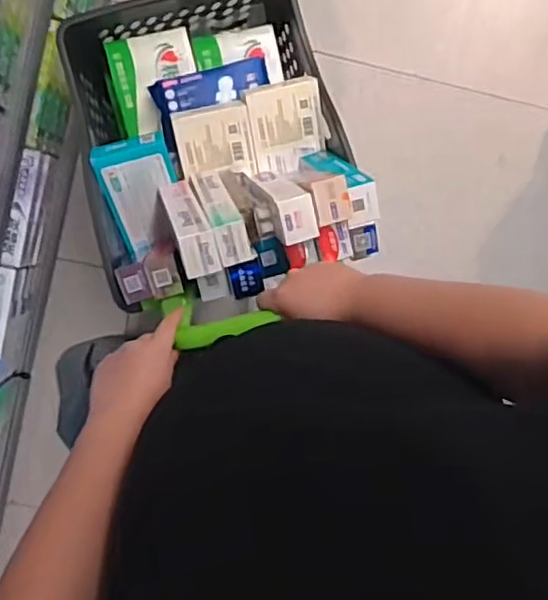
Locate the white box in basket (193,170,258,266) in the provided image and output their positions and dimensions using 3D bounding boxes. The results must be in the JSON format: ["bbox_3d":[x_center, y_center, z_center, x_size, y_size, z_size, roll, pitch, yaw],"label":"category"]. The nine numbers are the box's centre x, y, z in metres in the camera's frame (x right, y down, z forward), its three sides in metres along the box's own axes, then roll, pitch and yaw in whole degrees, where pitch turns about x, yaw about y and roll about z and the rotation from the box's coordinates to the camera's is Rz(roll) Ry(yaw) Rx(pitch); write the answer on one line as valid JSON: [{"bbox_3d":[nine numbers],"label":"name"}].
[{"bbox_3d":[-0.070,-0.117,0.860,0.045,0.206,0.056,-16,122,-4],"label":"white box in basket"}]

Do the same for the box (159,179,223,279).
[{"bbox_3d":[-0.113,-0.104,0.855,0.047,0.206,0.057,-20,121,-4],"label":"box"}]

